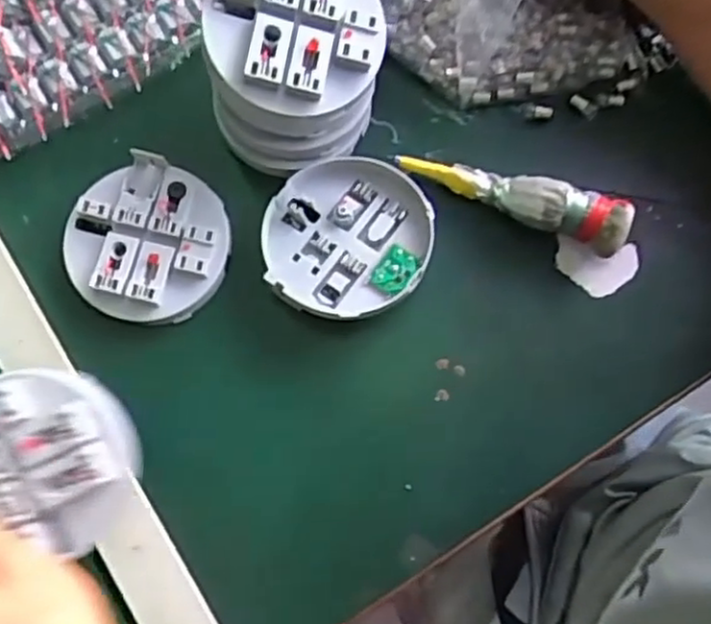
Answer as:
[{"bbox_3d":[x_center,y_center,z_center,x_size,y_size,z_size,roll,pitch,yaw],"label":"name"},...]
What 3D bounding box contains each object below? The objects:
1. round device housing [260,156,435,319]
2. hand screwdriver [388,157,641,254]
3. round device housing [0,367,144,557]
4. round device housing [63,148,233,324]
[{"bbox_3d":[-0.006,-0.046,0.458,0.103,0.030,0.102,0,78,1],"label":"round device housing"},{"bbox_3d":[0.099,-0.076,0.459,0.150,0.039,0.033,21,79,5],"label":"hand screwdriver"},{"bbox_3d":[-0.166,0.072,0.378,0.099,0.035,0.083,26,79,6],"label":"round device housing"},{"bbox_3d":[-0.133,-0.045,0.464,0.102,0.025,0.102,0,78,1],"label":"round device housing"}]

